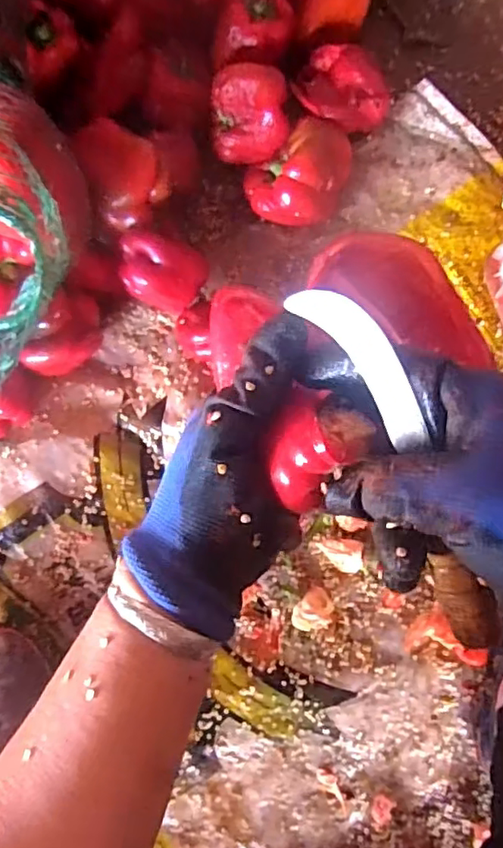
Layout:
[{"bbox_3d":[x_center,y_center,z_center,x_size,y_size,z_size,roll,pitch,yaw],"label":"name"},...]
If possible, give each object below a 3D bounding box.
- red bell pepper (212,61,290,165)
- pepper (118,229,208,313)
[{"bbox_3d":[-0.003,-0.295,0.582,0.071,0.059,0.065,3,85,7],"label":"red bell pepper"},{"bbox_3d":[-0.088,-0.145,0.600,0.077,0.070,0.061,16,87,8],"label":"pepper"}]

